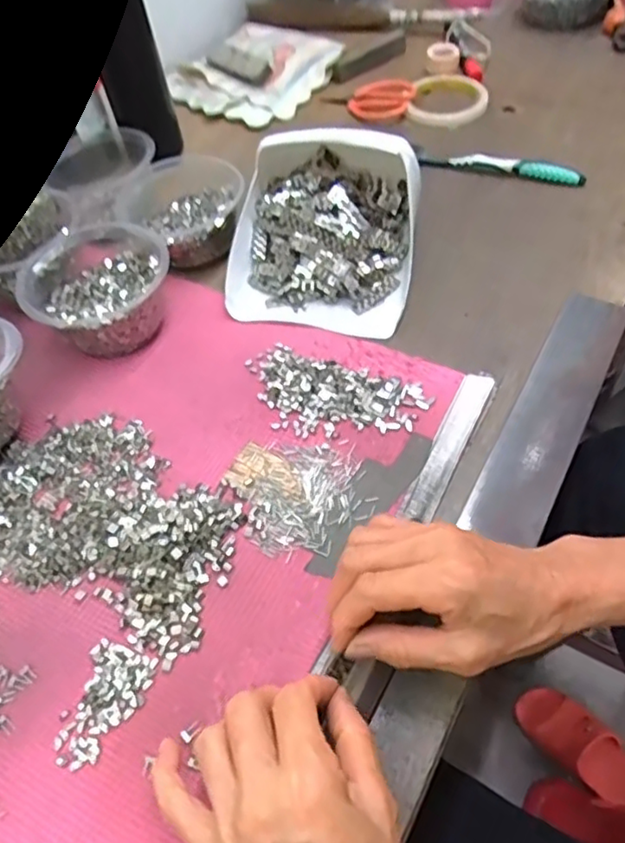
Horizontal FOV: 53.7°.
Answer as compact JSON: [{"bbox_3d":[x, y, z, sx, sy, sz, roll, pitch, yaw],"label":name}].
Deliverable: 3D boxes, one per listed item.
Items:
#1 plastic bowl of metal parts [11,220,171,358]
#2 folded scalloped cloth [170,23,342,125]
[{"bbox_3d":[-0.177,-0.115,0.515,0.117,0.057,0.138,-20,54,-7],"label":"plastic bowl of metal parts"},{"bbox_3d":[-0.075,-0.440,0.770,0.175,0.035,0.161,27,61,24],"label":"folded scalloped cloth"}]

